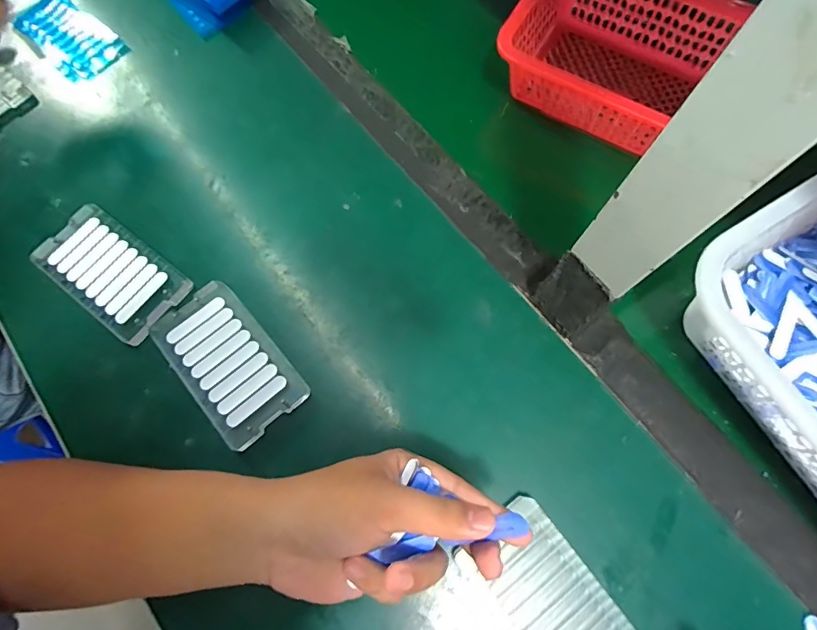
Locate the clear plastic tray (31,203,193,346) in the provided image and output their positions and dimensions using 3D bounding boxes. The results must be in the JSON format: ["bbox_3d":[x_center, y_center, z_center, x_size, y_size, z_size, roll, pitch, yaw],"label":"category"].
[{"bbox_3d":[-0.242,-0.034,0.376,0.118,0.019,0.066,36,76,11],"label":"clear plastic tray"}]

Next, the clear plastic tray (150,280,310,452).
[{"bbox_3d":[-0.139,0.037,0.353,0.070,0.015,0.120,-40,76,-12],"label":"clear plastic tray"}]

